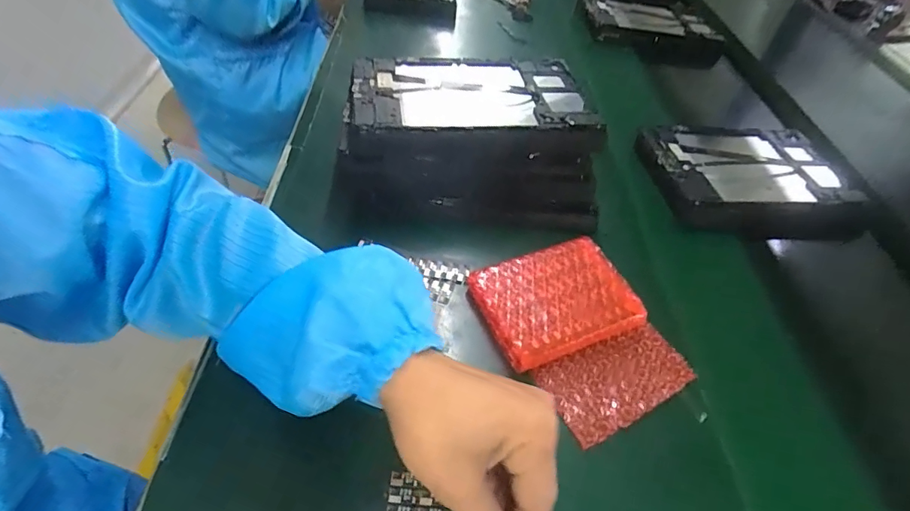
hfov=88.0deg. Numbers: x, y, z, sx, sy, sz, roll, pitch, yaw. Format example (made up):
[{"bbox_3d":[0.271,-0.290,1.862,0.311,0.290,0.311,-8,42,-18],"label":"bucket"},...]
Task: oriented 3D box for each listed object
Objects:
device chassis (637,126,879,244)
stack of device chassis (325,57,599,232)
[{"bbox_3d":[0.361,-0.097,0.577,0.246,0.041,0.190,1,49,-10],"label":"device chassis"},{"bbox_3d":[0.019,-0.130,0.499,0.258,0.097,0.178,4,49,-1],"label":"stack of device chassis"}]

